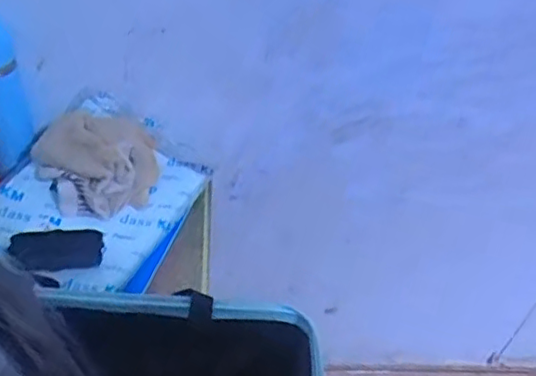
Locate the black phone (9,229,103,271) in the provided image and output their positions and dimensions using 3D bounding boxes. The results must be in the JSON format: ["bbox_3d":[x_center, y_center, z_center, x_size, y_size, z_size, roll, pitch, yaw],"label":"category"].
[{"bbox_3d":[-0.264,0.078,0.773,0.108,0.014,0.050,-2,70,-6],"label":"black phone"}]

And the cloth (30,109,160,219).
[{"bbox_3d":[-0.236,-0.042,0.844,0.161,0.090,0.145,-6,49,-12],"label":"cloth"}]

